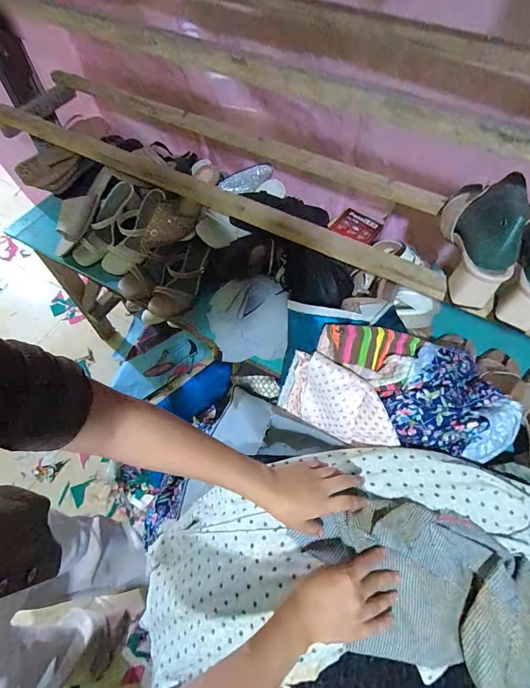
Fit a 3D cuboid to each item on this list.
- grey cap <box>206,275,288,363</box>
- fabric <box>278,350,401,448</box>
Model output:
[{"bbox_3d":[-0.036,-0.054,0.709,0.165,0.062,0.176,-1,64,1],"label":"grey cap"},{"bbox_3d":[0.123,0.111,0.576,0.211,0.162,0.043,31,39,14],"label":"fabric"}]

